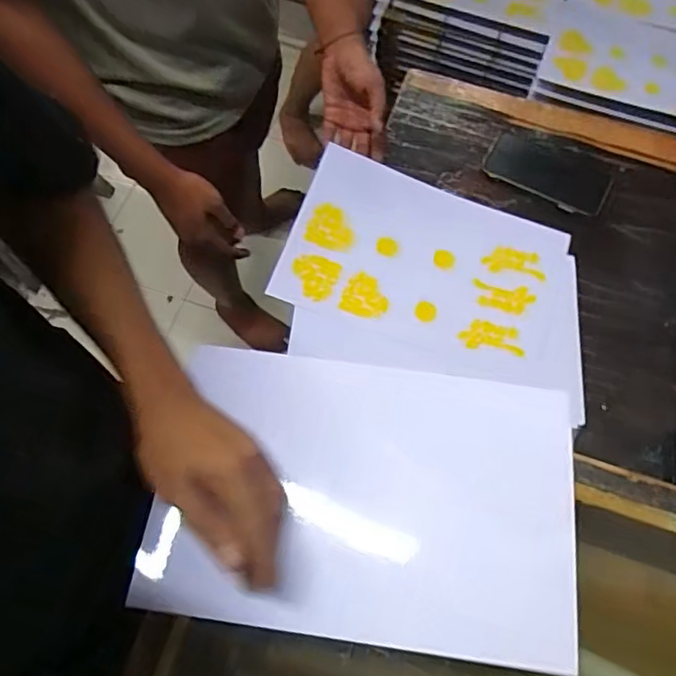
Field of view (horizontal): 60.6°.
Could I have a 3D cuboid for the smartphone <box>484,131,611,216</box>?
[{"bbox_3d":[0.278,-0.221,0.768,0.159,0.007,0.083,28,69,11],"label":"smartphone"}]

